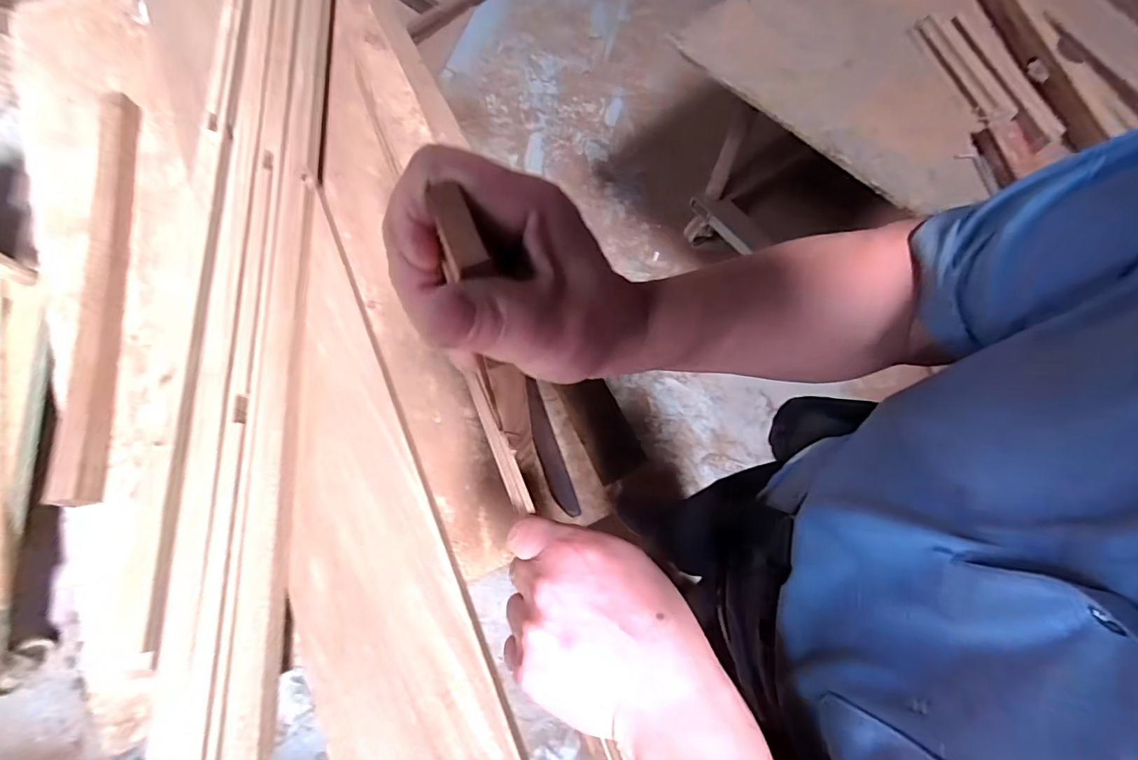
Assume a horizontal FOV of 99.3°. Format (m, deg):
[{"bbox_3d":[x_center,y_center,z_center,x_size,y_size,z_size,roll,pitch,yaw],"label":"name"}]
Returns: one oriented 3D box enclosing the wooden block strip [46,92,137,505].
[{"bbox_3d":[-0.616,-0.144,0.640,0.044,0.043,0.609,-11,71,-7],"label":"wooden block strip"}]

